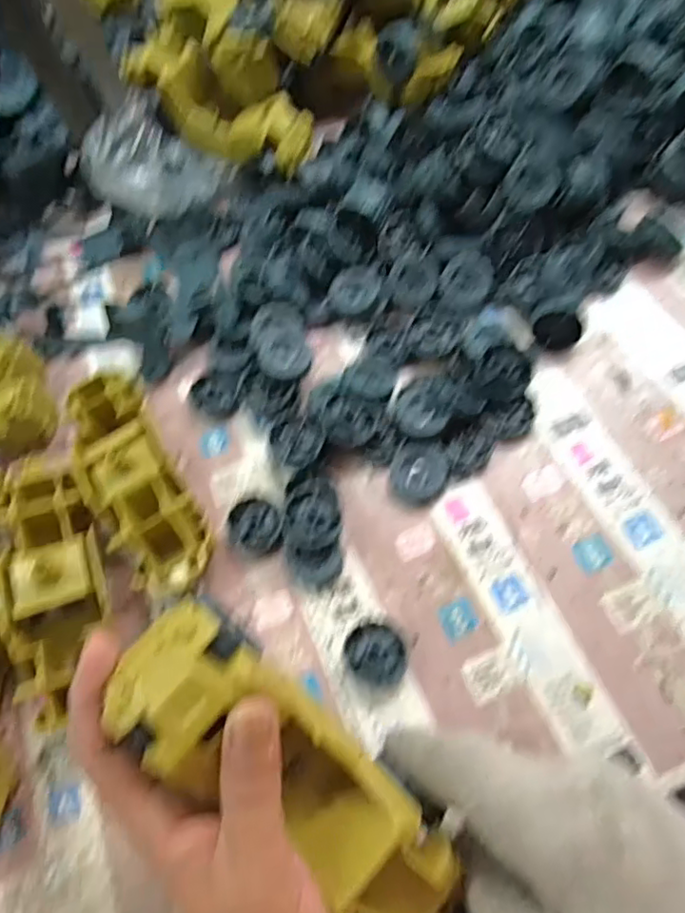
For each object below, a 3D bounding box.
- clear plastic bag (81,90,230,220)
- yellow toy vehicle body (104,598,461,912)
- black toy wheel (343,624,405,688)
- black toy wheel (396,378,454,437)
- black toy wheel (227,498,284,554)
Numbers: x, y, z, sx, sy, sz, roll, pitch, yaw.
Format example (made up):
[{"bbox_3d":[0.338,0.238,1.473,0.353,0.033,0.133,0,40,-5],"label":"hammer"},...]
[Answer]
[{"bbox_3d":[-0.150,-0.250,0.498,0.087,0.058,0.101,9,66,12],"label":"clear plastic bag"},{"bbox_3d":[-0.018,0.135,0.252,0.170,0.047,0.057,44,74,-4],"label":"yellow toy vehicle body"},{"bbox_3d":[0.020,0.119,0.366,0.032,0.011,0.036,-29,64,-6],"label":"black toy wheel"},{"bbox_3d":[0.056,-0.033,0.419,0.037,0.015,0.045,-13,58,8],"label":"black toy wheel"},{"bbox_3d":[-0.057,0.047,0.407,0.039,0.009,0.033,26,71,19],"label":"black toy wheel"}]

